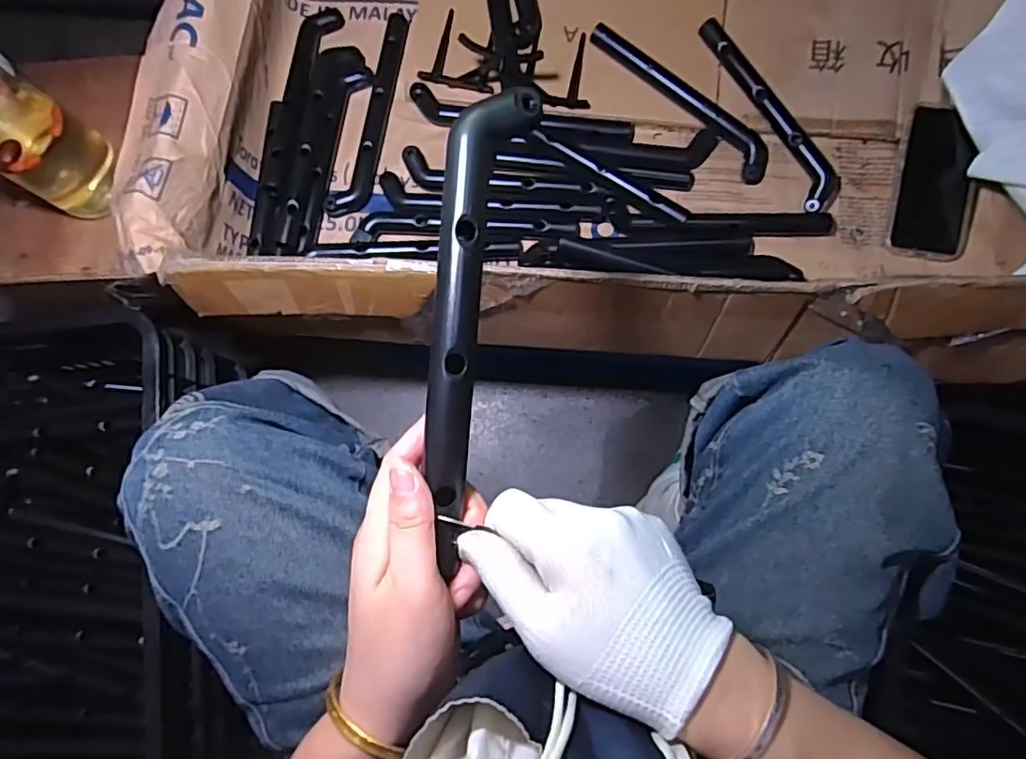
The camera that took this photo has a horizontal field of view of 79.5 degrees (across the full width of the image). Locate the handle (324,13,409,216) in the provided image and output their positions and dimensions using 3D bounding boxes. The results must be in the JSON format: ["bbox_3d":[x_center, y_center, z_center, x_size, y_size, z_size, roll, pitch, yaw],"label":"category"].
[{"bbox_3d":[-0.154,-0.299,0.688,0.043,0.015,0.243,16,82,4],"label":"handle"}]

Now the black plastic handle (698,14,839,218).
[{"bbox_3d":[0.287,-0.298,0.676,0.048,0.021,0.243,-28,82,-3],"label":"black plastic handle"}]

